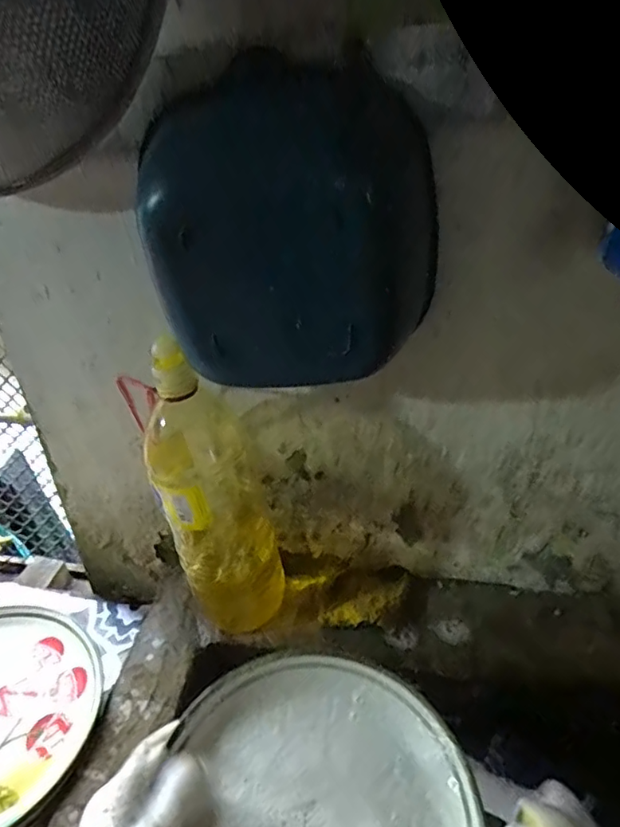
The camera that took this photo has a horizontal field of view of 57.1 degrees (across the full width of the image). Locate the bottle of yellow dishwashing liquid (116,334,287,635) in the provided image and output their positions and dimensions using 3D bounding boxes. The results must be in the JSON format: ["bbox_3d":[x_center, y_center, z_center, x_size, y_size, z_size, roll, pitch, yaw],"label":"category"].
[{"bbox_3d":[-0.088,0.072,0.508,0.092,0.290,0.093,-16,33,-19],"label":"bottle of yellow dishwashing liquid"}]

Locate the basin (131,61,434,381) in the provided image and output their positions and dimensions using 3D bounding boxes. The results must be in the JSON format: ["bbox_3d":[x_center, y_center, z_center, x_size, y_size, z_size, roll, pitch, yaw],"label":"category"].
[{"bbox_3d":[-0.013,-0.116,0.373,0.180,0.185,0.055,0,31,7],"label":"basin"}]

